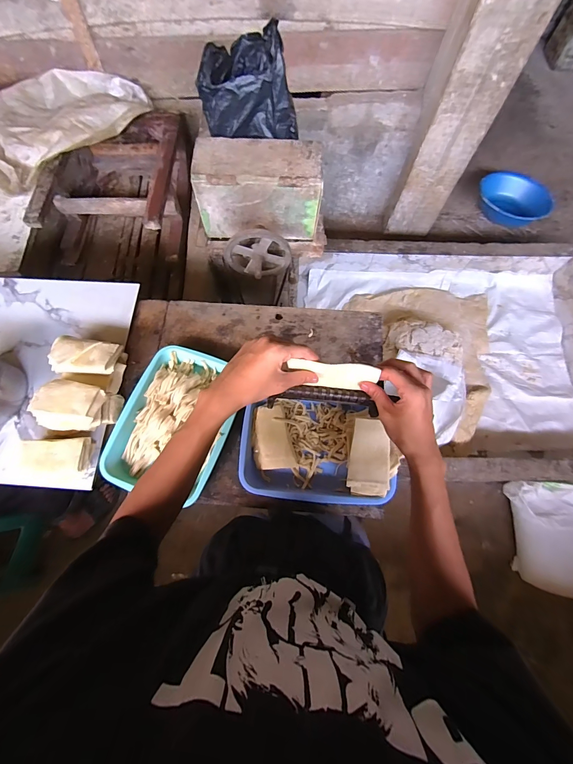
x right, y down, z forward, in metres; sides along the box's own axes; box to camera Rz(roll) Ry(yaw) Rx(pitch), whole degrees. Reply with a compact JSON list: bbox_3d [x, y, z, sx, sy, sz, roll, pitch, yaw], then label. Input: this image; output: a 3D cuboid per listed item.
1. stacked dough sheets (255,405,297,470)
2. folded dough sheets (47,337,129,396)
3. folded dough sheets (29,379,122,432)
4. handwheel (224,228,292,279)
[{"bbox_3d":[-0.032,0.118,0.701,0.073,0.027,0.129,-14,72,-7],"label":"stacked dough sheets"},{"bbox_3d":[-0.429,-0.040,0.730,0.148,0.079,0.097,14,71,2],"label":"folded dough sheets"},{"bbox_3d":[-0.435,0.054,0.687,0.146,0.066,0.099,12,71,2],"label":"folded dough sheets"},{"bbox_3d":[-0.090,-0.358,1.031,0.201,0.204,0.094,3,71,-1],"label":"handwheel"}]

